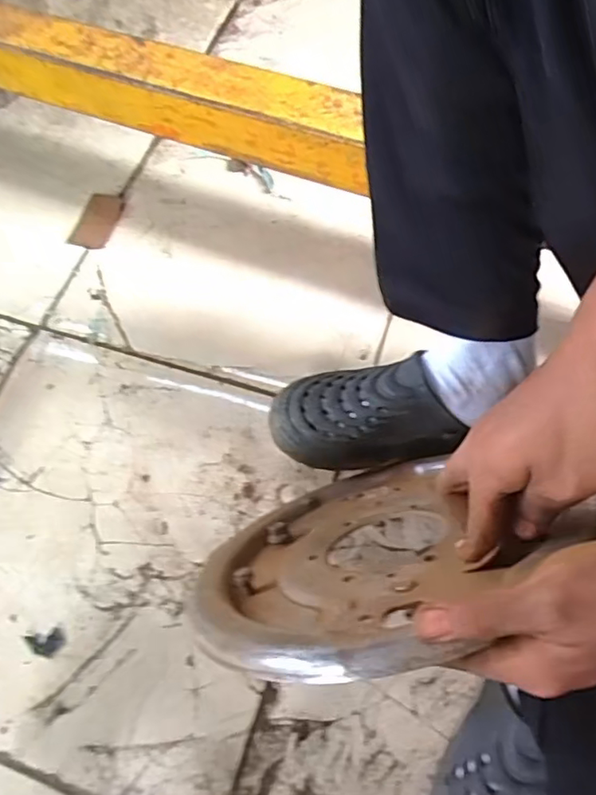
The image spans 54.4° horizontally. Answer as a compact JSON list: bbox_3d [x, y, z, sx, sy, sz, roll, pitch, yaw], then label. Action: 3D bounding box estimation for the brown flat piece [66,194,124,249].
[{"bbox_3d":[-0.265,-0.235,0.765,0.050,0.013,0.084,15,65,7],"label":"brown flat piece"}]

